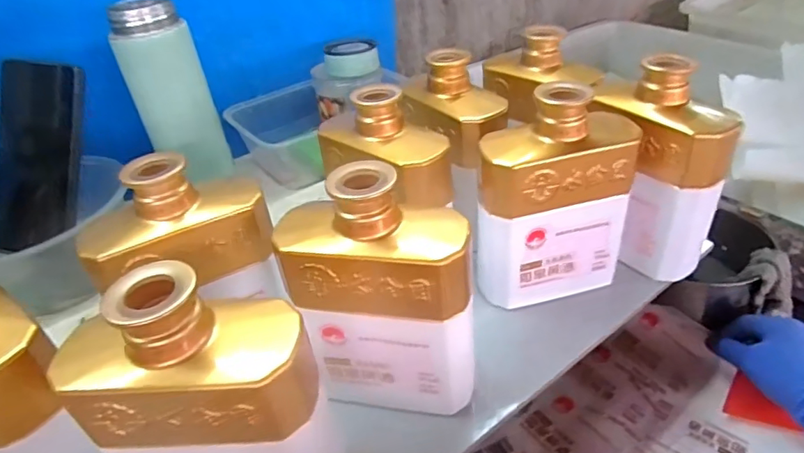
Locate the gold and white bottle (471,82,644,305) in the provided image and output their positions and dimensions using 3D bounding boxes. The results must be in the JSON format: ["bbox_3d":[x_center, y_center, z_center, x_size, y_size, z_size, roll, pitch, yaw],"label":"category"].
[{"bbox_3d":[0.115,-0.018,0.381,0.114,0.154,0.051,-13,39,-13],"label":"gold and white bottle"}]

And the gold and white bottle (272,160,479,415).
[{"bbox_3d":[-0.013,0.044,0.312,0.115,0.155,0.050,8,39,15],"label":"gold and white bottle"}]

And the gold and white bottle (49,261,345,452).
[{"bbox_3d":[-0.094,0.092,0.259,0.114,0.153,0.053,-1,38,3],"label":"gold and white bottle"}]

